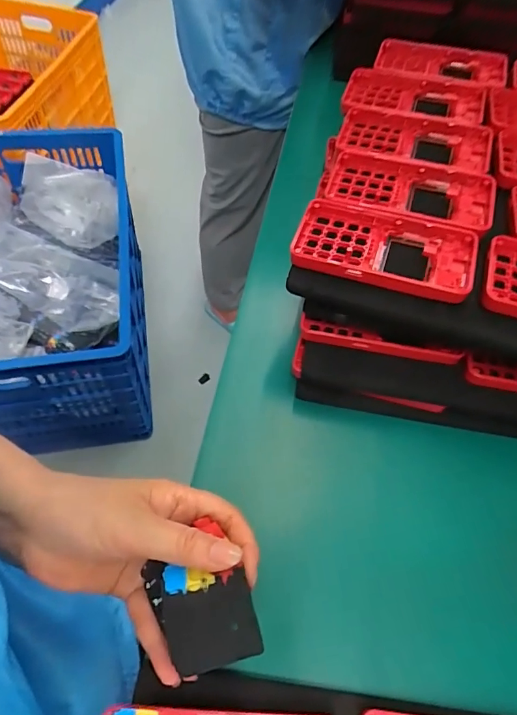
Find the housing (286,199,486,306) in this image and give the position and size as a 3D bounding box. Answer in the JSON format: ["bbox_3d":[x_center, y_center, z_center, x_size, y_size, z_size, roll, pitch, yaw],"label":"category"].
[{"bbox_3d":[0.090,-0.080,0.322,0.125,0.018,0.067,19,58,8],"label":"housing"}]

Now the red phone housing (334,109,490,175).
[{"bbox_3d":[0.133,-0.183,0.382,0.124,0.019,0.067,16,58,7],"label":"red phone housing"}]

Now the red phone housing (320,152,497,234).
[{"bbox_3d":[0.120,-0.133,0.353,0.126,0.011,0.070,18,58,8],"label":"red phone housing"}]

